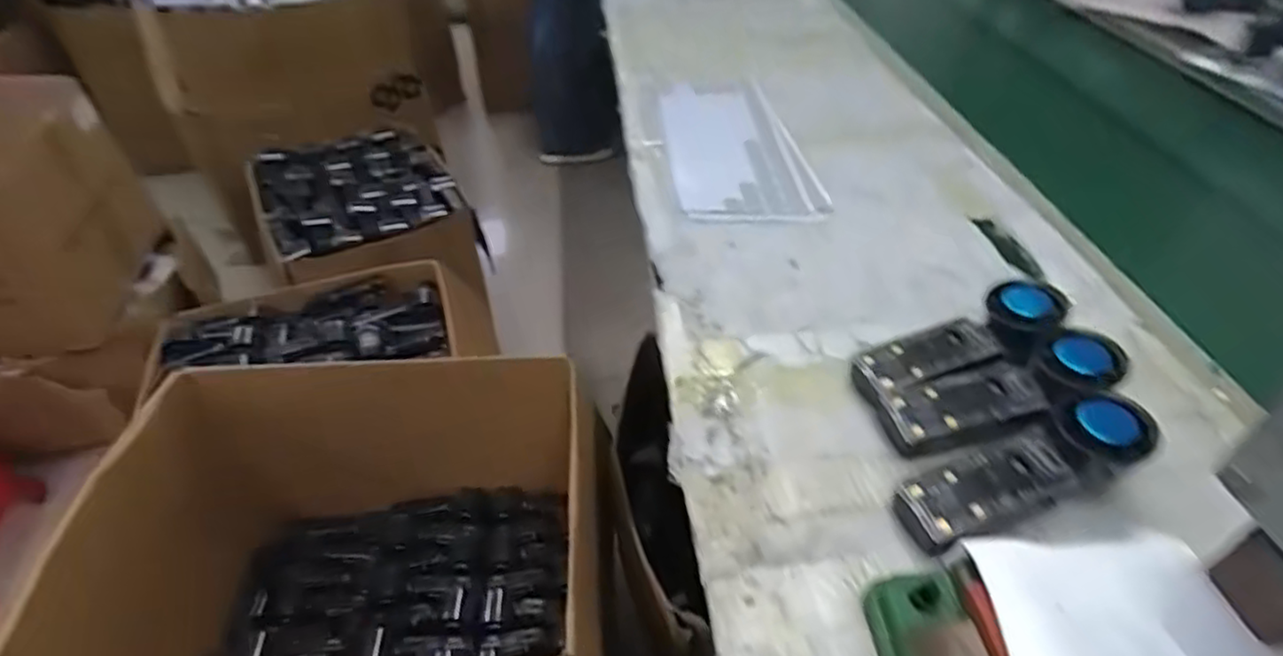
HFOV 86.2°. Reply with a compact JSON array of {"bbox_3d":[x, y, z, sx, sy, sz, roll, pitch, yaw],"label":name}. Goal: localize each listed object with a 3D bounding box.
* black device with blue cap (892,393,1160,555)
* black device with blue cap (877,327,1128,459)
[{"bbox_3d":[0.232,0.092,0.428,0.147,0.056,0.055,-15,43,-15],"label":"black device with blue cap"},{"bbox_3d":[0.245,0.042,0.467,0.155,0.028,0.054,-21,45,3],"label":"black device with blue cap"}]

